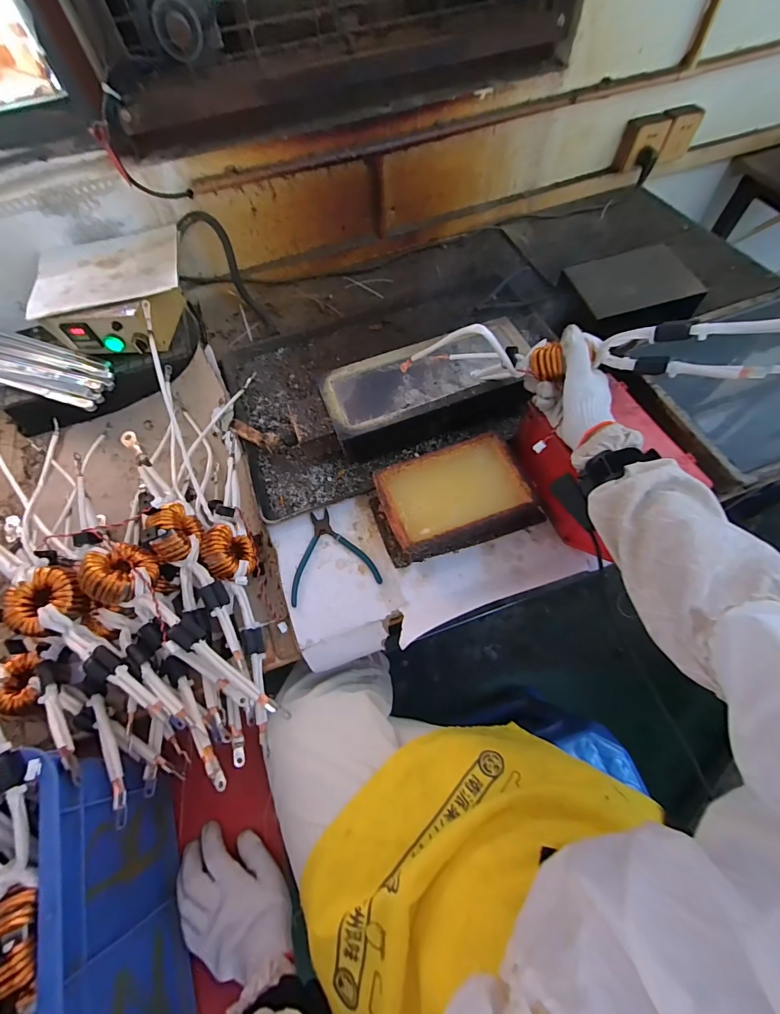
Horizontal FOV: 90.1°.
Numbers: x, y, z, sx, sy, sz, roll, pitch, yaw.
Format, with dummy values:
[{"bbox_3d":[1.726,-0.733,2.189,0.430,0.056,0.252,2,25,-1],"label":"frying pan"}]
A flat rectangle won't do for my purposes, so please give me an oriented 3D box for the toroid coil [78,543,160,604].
[{"bbox_3d":[-0.327,0.081,0.474,0.068,0.077,0.038,43,118,19],"label":"toroid coil"}]

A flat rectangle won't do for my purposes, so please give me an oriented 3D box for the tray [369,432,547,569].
[{"bbox_3d":[0.092,-0.013,0.565,0.227,0.066,0.142,-20,64,-6],"label":"tray"}]

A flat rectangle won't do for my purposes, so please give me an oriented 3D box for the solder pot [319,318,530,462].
[{"bbox_3d":[0.063,-0.197,0.645,0.340,0.074,0.149,-21,64,-7],"label":"solder pot"}]

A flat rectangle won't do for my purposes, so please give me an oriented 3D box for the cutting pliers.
[{"bbox_3d":[-0.091,0.065,0.572,0.125,0.007,0.131,-16,63,-4],"label":"cutting pliers"}]

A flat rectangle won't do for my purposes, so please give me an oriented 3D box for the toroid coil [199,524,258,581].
[{"bbox_3d":[-0.225,0.063,0.541,0.068,0.051,0.062,-2,63,3],"label":"toroid coil"}]

